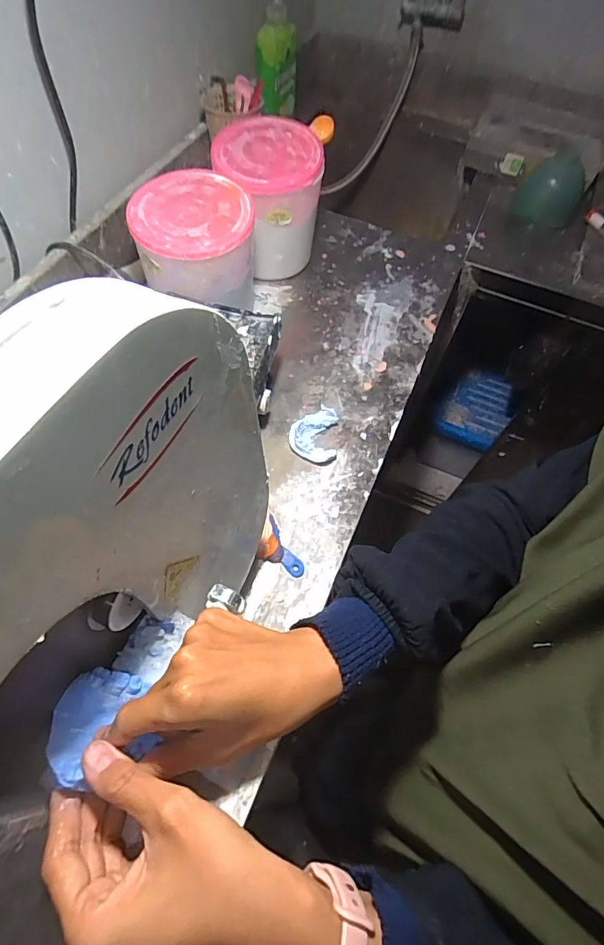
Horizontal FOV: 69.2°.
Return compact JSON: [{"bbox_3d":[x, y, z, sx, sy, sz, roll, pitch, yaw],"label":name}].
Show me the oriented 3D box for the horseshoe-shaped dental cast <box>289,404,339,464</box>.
[{"bbox_3d":[0.016,-0.054,0.593,0.062,0.022,0.088,6,61,0],"label":"horseshoe-shaped dental cast"}]

